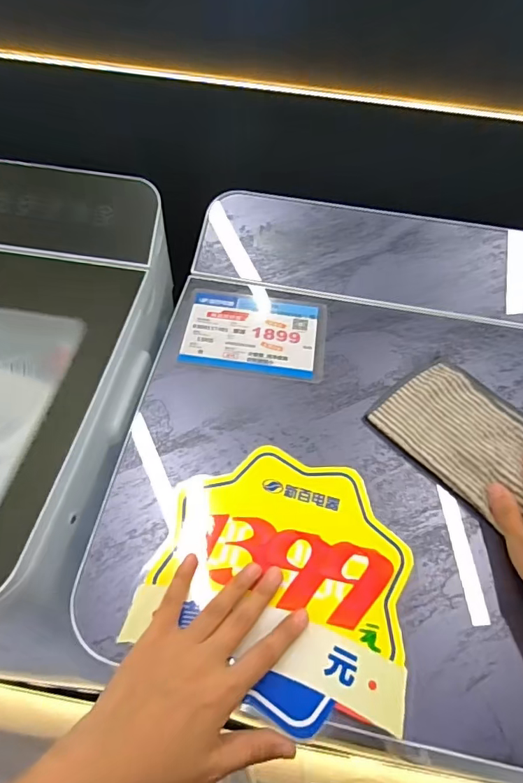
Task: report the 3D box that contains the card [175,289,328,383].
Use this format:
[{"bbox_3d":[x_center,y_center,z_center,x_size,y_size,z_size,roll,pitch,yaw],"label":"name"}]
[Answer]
[{"bbox_3d":[-0.007,-0.064,0.493,0.149,0.004,0.110,7,56,3],"label":"card"}]

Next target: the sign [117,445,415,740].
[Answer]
[{"bbox_3d":[0.016,0.138,0.360,0.196,0.009,0.185,14,57,8],"label":"sign"}]

